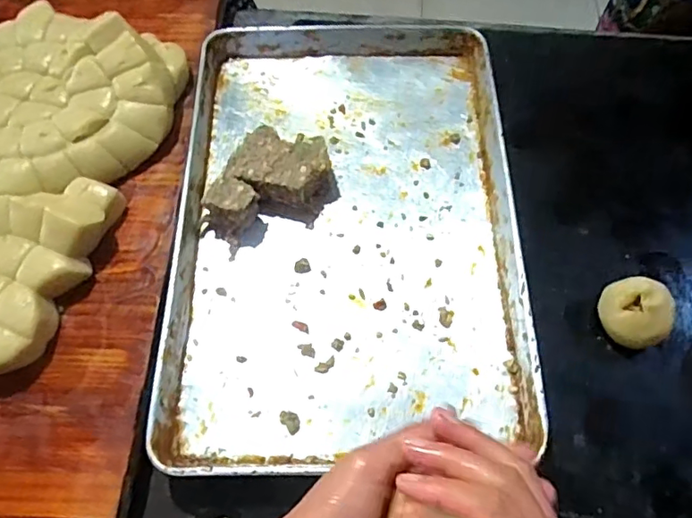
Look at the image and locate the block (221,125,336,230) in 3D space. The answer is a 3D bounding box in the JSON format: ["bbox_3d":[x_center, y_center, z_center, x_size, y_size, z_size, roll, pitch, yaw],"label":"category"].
[{"bbox_3d":[-0.080,-0.110,0.707,0.124,0.054,0.096,17,66,7],"label":"block"}]

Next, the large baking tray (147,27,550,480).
[{"bbox_3d":[-0.002,-0.056,0.686,0.401,0.053,0.600,0,65,-1],"label":"large baking tray"}]

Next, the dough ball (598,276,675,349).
[{"bbox_3d":[0.320,0.058,0.611,0.066,0.055,0.080,-28,68,-11],"label":"dough ball"}]

